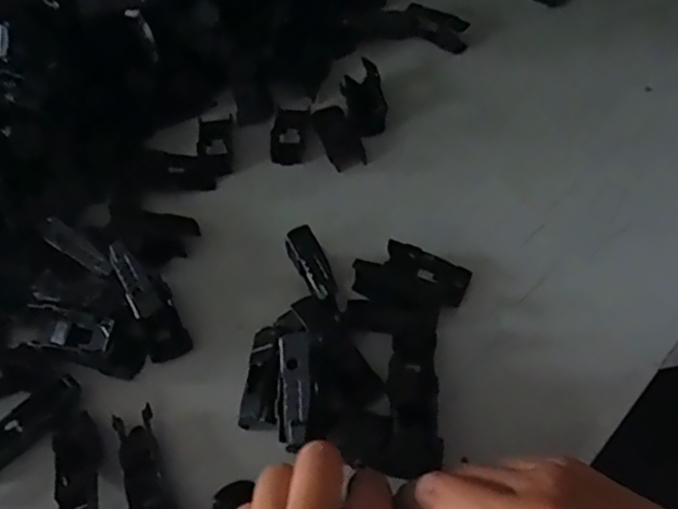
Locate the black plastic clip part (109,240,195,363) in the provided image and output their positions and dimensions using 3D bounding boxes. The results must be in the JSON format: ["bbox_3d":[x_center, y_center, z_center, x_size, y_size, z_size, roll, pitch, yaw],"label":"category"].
[{"bbox_3d":[-0.107,0.024,0.370,0.024,0.015,0.072,-29,82,-19],"label":"black plastic clip part"}]

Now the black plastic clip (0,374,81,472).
[{"bbox_3d":[-0.164,0.090,0.338,0.071,0.010,0.022,-38,60,-24],"label":"black plastic clip"}]

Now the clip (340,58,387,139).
[{"bbox_3d":[0.018,-0.111,0.477,0.026,0.022,0.061,-7,52,-3],"label":"clip"}]

